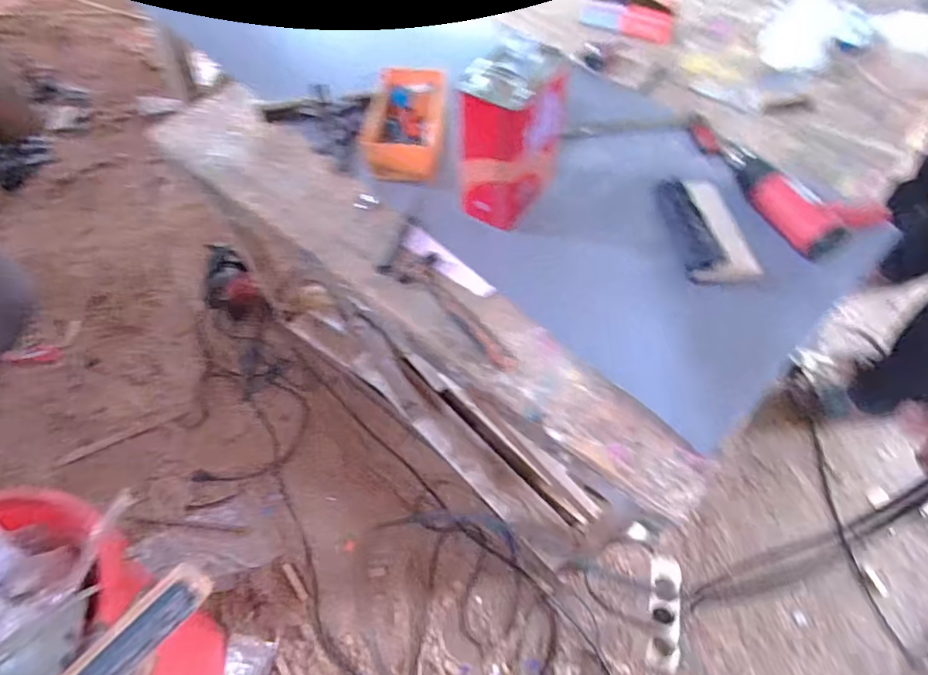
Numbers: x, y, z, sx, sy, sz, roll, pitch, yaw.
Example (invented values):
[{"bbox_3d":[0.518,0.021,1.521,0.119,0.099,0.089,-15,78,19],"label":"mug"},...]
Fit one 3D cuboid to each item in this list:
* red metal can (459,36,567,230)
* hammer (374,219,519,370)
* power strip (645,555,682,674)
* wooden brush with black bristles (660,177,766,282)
[{"bbox_3d":[0.076,-0.328,0.878,0.111,0.247,0.175,32,62,19],"label":"red metal can"},{"bbox_3d":[-0.046,-0.067,0.843,0.100,0.024,0.326,-25,60,-16],"label":"hammer"},{"bbox_3d":[0.321,0.434,0.855,0.049,0.037,0.171,13,58,8],"label":"power strip"},{"bbox_3d":[0.396,-0.194,0.893,0.127,0.049,0.241,-4,57,-3],"label":"wooden brush with black bristles"}]

